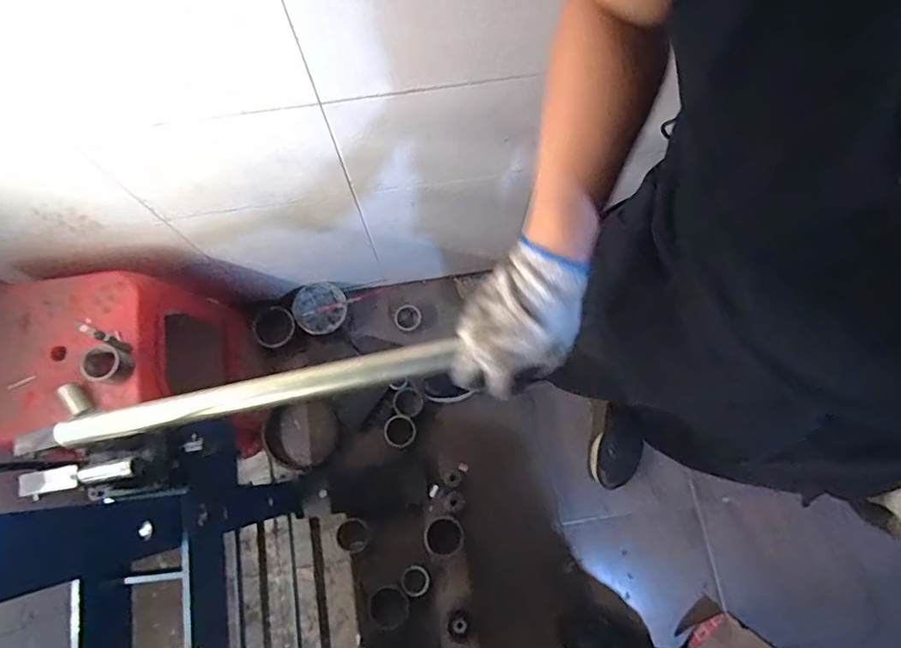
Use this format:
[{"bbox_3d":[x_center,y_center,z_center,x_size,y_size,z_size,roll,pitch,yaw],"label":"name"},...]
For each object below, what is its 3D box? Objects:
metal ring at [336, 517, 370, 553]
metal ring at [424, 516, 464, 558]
[{"bbox_3d":[-0.222,0.481,1.256,0.073,0.018,0.074,0,75,0],"label":"metal ring"},{"bbox_3d":[-0.014,0.472,1.223,0.089,0.056,0.080,-20,76,-5],"label":"metal ring"}]

